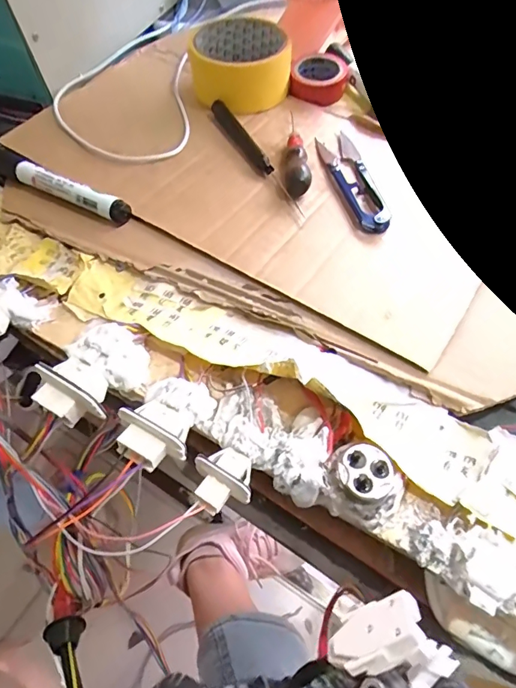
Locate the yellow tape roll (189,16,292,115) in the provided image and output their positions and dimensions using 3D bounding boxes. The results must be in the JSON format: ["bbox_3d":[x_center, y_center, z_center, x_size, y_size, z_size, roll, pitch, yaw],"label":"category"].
[{"bbox_3d":[-0.015,-0.251,0.390,0.084,0.038,0.089,0,59,1],"label":"yellow tape roll"}]

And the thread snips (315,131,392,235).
[{"bbox_3d":[0.072,-0.128,0.333,0.029,0.012,0.118,-9,59,-5],"label":"thread snips"}]

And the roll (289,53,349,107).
[{"bbox_3d":[0.057,-0.239,0.391,0.046,0.020,0.051,19,61,12],"label":"roll"}]

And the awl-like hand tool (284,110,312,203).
[{"bbox_3d":[0.029,-0.146,0.337,0.019,0.015,0.080,-1,59,0],"label":"awl-like hand tool"}]

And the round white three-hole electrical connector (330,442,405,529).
[{"bbox_3d":[0.053,0.066,0.212,0.030,0.020,0.037,-31,63,-17],"label":"round white three-hole electrical connector"}]

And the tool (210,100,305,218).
[{"bbox_3d":[-0.003,-0.153,0.349,0.015,0.010,0.145,-23,61,-12],"label":"tool"}]

